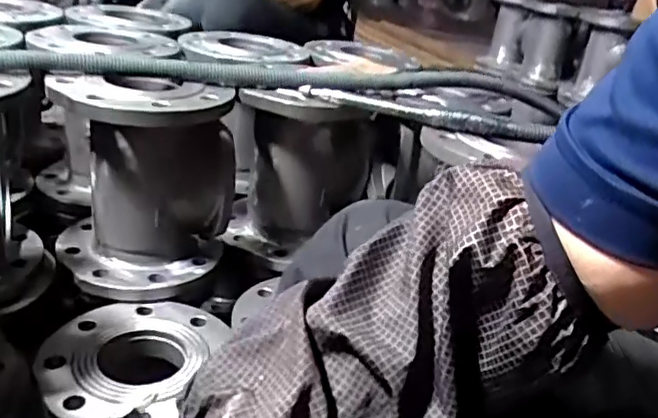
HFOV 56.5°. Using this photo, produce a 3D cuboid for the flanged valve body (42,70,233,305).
[{"bbox_3d":[-0.218,-0.036,0.728,0.195,0.240,0.181,-1,26,-20],"label":"flanged valve body"}]

